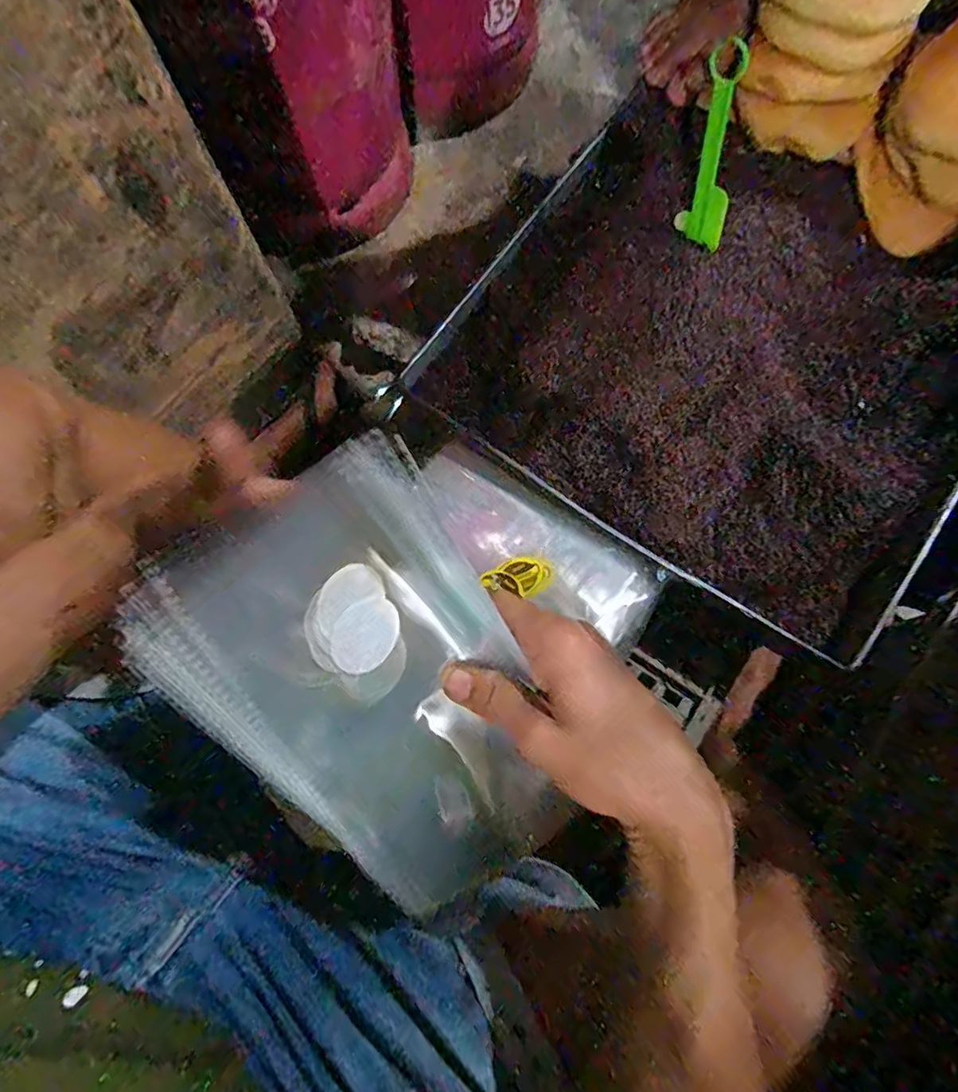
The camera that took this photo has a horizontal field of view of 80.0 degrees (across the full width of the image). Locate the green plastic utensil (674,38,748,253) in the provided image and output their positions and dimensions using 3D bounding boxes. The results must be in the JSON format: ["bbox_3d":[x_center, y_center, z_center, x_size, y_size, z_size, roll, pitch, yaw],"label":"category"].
[{"bbox_3d":[0.196,-0.327,0.482,0.031,0.144,0.027,-14,52,-2],"label":"green plastic utensil"}]

